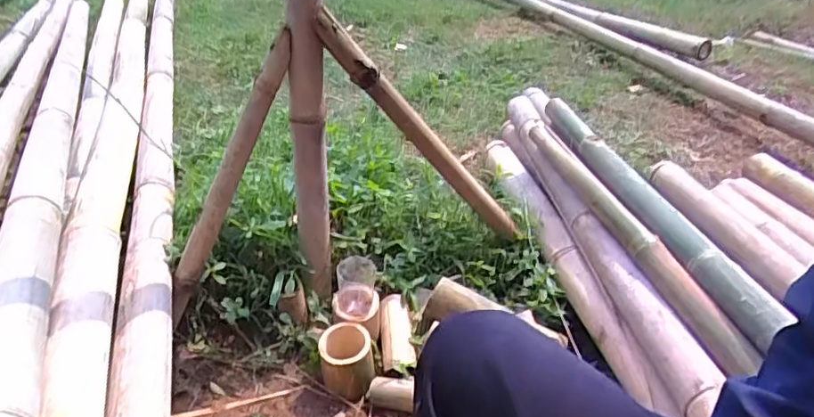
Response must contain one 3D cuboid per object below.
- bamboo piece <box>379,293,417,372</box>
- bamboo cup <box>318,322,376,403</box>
[{"bbox_3d":[-0.017,0.215,0.973,0.054,0.036,0.144,-1,44,-6],"label":"bamboo piece"},{"bbox_3d":[-0.097,0.250,0.905,0.086,0.105,0.079,4,30,2],"label":"bamboo cup"}]

